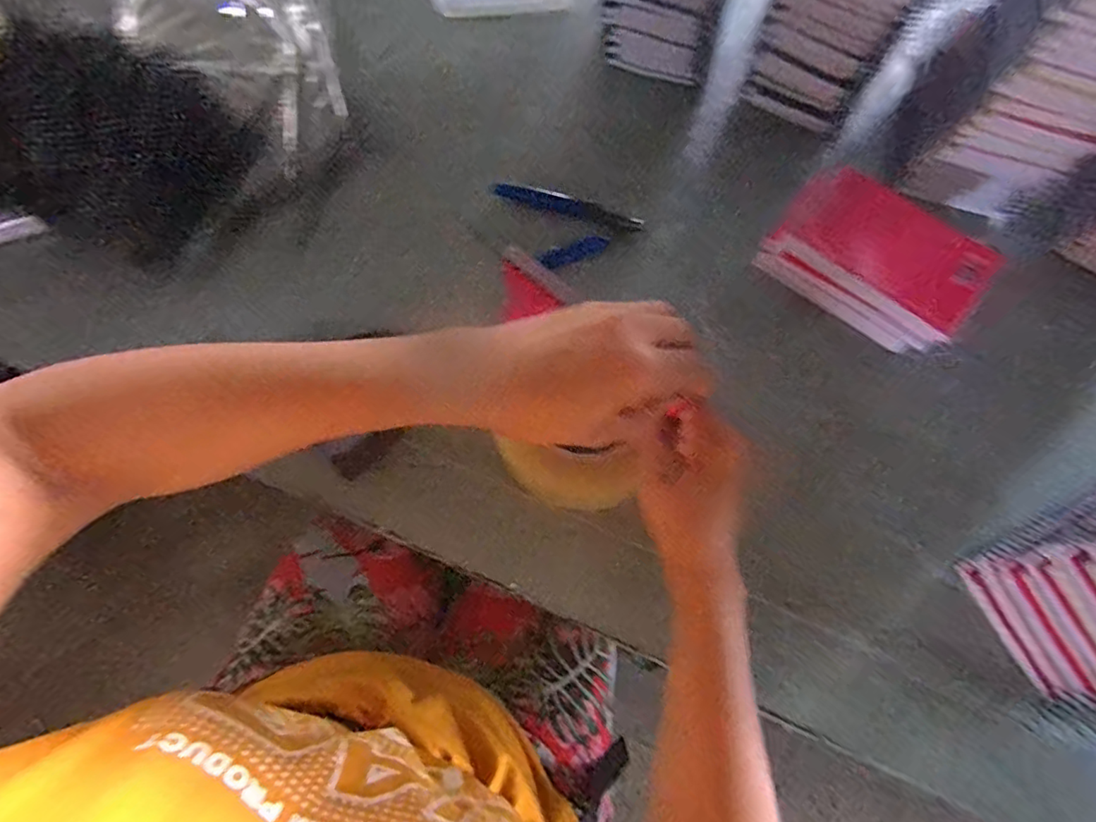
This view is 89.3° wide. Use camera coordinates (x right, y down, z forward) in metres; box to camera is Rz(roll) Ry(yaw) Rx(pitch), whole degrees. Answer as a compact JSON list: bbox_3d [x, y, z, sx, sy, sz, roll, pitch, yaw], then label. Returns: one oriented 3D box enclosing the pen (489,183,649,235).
[{"bbox_3d":[0.017,-0.172,0.465,0.129,0.013,0.014,15,74,3],"label":"pen"}]

